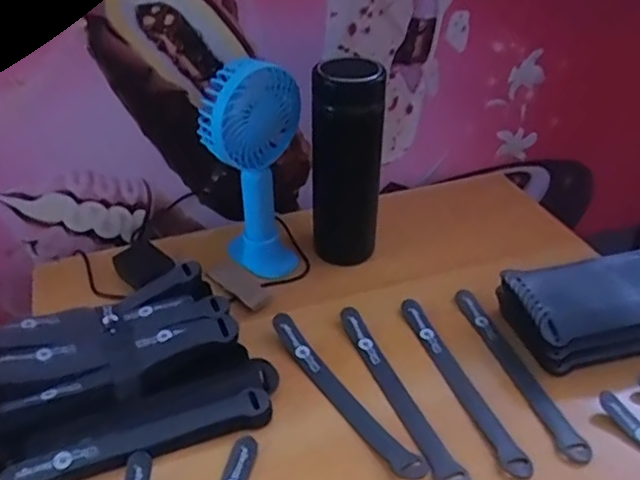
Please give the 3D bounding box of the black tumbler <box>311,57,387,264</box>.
[{"bbox_3d":[0.030,-0.077,0.616,0.075,0.191,0.076,3,38,2],"label":"black tumbler"}]

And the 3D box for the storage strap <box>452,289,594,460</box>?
[{"bbox_3d":[0.170,0.108,0.525,0.021,0.005,0.191,-10,39,-14],"label":"storage strap"}]

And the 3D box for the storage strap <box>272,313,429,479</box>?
[{"bbox_3d":[0.017,0.125,0.499,0.022,0.011,0.191,-33,45,-19],"label":"storage strap"}]

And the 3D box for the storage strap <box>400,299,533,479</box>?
[{"bbox_3d":[0.117,0.117,0.511,0.020,0.008,0.193,-11,39,-16],"label":"storage strap"}]

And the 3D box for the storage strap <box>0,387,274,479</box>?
[{"bbox_3d":[-0.133,0.154,0.457,0.196,0.012,0.028,-13,40,-17],"label":"storage strap"}]

